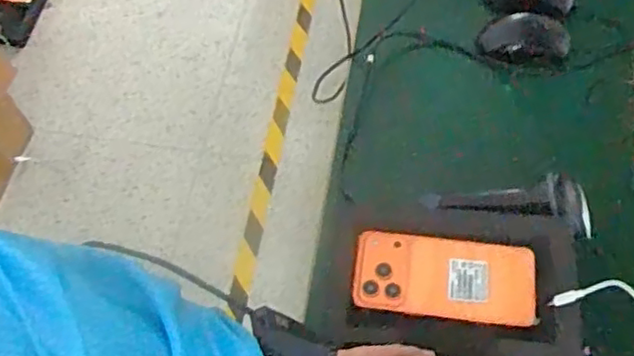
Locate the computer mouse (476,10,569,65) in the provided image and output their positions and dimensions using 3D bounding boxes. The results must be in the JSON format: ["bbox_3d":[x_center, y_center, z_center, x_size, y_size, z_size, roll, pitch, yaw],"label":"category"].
[{"bbox_3d":[0.251,-0.171,0.803,0.102,0.028,0.060,0,62,2],"label":"computer mouse"}]

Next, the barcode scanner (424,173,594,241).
[{"bbox_3d":[0.189,0.029,0.662,0.157,0.061,0.060,-3,61,1],"label":"barcode scanner"}]

